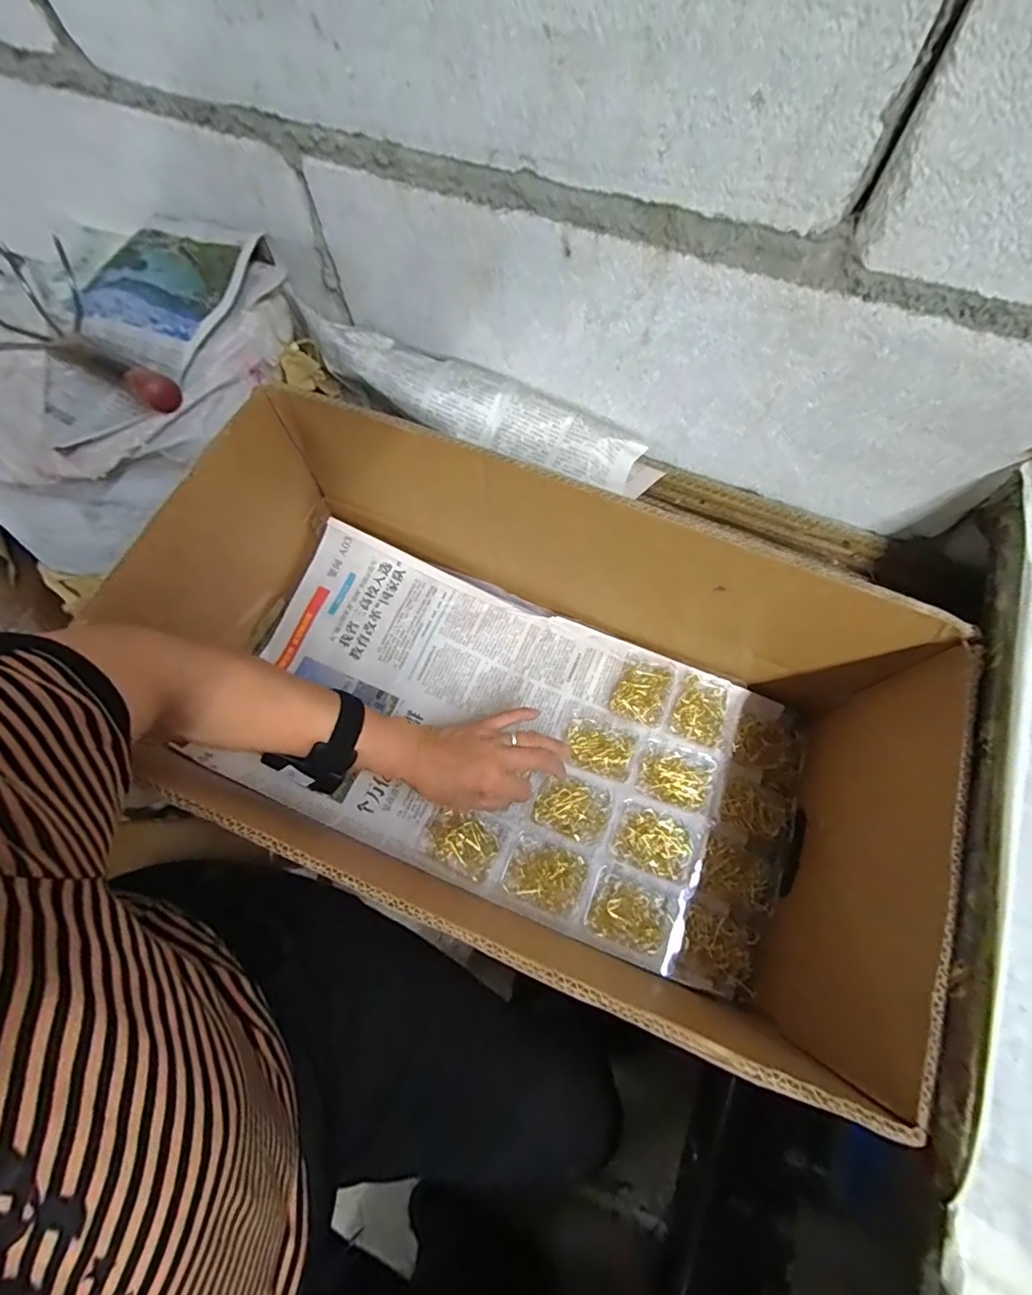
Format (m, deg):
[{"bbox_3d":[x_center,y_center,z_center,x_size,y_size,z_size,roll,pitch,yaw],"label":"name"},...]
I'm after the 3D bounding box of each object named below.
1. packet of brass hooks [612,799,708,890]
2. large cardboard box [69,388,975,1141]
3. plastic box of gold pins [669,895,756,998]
[{"bbox_3d":[0.138,0.187,0.510,0.082,0.011,0.064,21,70,10],"label":"packet of brass hooks"},{"bbox_3d":[0.001,0.064,0.488,0.619,0.285,0.324,20,70,10],"label":"large cardboard box"},{"bbox_3d":[0.182,0.273,0.479,0.065,0.015,0.067,18,70,9],"label":"plastic box of gold pins"}]

